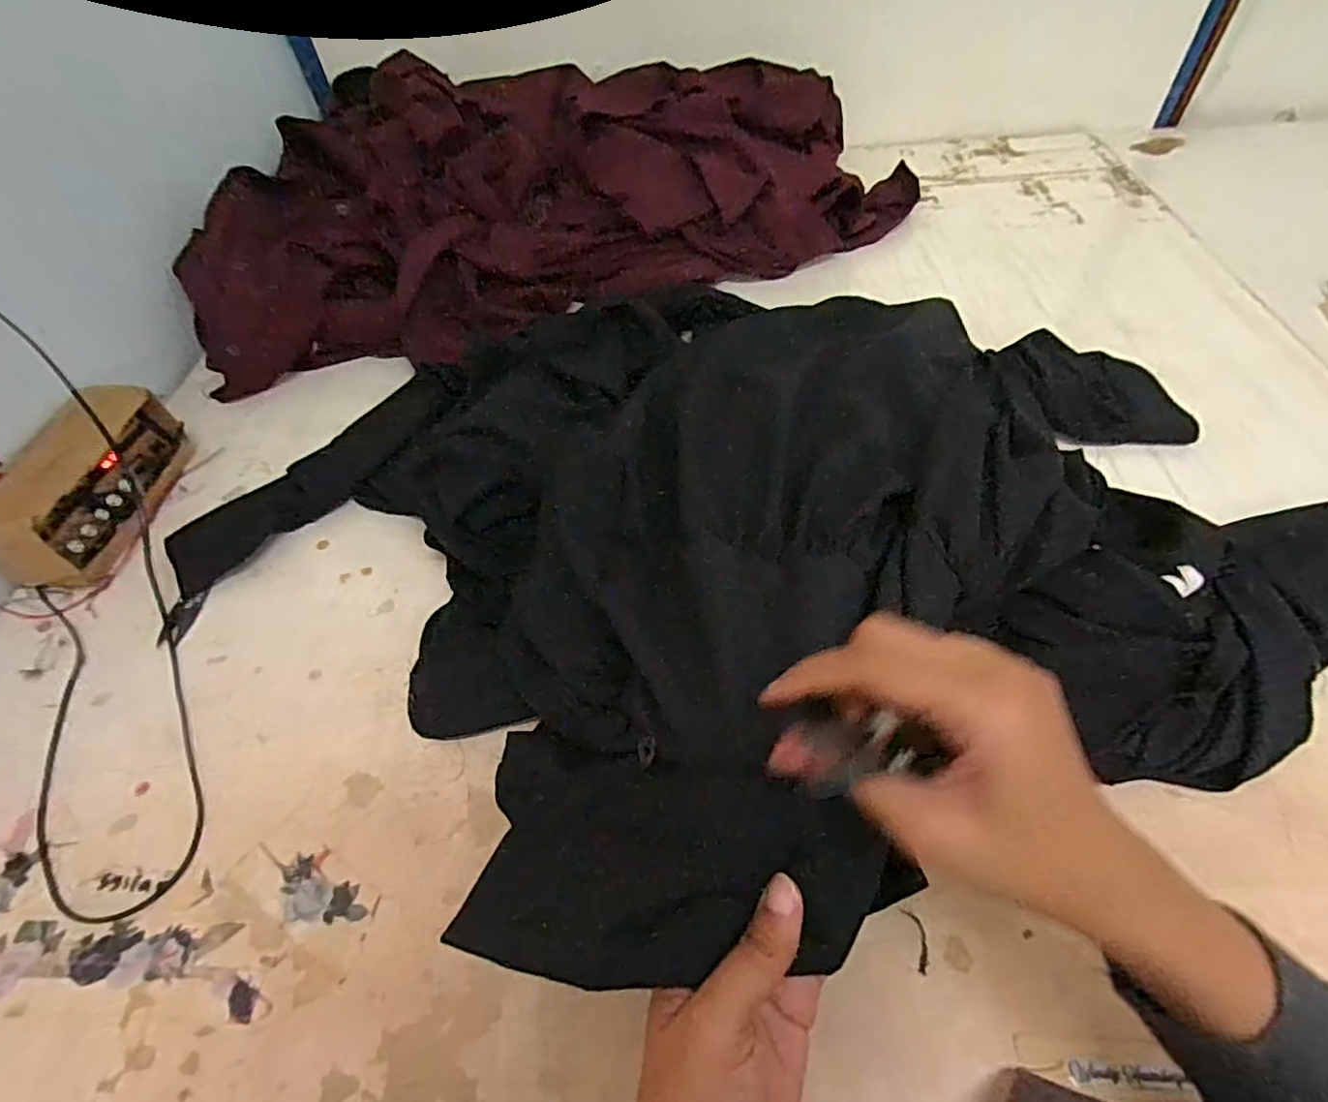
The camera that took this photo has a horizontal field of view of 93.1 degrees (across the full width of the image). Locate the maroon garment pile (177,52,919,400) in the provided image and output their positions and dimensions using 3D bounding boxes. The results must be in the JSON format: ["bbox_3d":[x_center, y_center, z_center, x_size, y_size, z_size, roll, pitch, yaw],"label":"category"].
[{"bbox_3d":[-0.128,-0.460,0.796,0.849,0.150,0.395,-18,54,-9],"label":"maroon garment pile"}]

